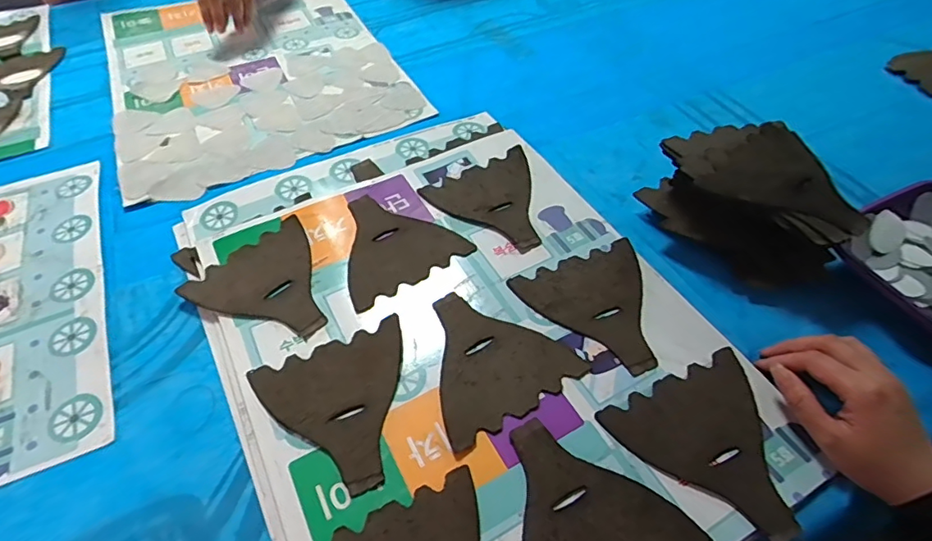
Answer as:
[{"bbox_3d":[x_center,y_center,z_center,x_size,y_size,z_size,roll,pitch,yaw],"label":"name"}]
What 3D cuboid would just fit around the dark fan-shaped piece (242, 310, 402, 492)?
[{"bbox_3d":[-0.098,0.111,0.414,0.123,0.006,0.130,-19,55,-15],"label":"dark fan-shaped piece"}]

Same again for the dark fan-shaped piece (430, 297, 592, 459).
[{"bbox_3d":[0.015,0.070,0.448,0.127,0.004,0.128,-27,57,-21],"label":"dark fan-shaped piece"}]

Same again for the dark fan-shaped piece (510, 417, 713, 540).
[{"bbox_3d":[0.076,0.169,0.367,0.127,0.004,0.129,-25,56,-19],"label":"dark fan-shaped piece"}]

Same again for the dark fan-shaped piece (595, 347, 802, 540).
[{"bbox_3d":[0.196,0.136,0.395,0.127,0.005,0.131,-23,56,-18],"label":"dark fan-shaped piece"}]

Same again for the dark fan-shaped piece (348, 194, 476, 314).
[{"bbox_3d":[-0.080,-0.034,0.532,0.126,0.006,0.127,-29,60,-20],"label":"dark fan-shaped piece"}]

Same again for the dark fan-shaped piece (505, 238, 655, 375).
[{"bbox_3d":[0.129,0.035,0.478,0.127,0.004,0.131,-19,55,-15],"label":"dark fan-shaped piece"}]

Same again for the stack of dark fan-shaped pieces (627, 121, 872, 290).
[{"bbox_3d":[0.284,-0.074,0.521,0.145,0.082,0.188,-37,61,-26],"label":"stack of dark fan-shaped pieces"}]

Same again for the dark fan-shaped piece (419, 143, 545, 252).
[{"bbox_3d":[0.037,-0.073,0.563,0.125,0.009,0.132,-23,57,-18],"label":"dark fan-shaped piece"}]

